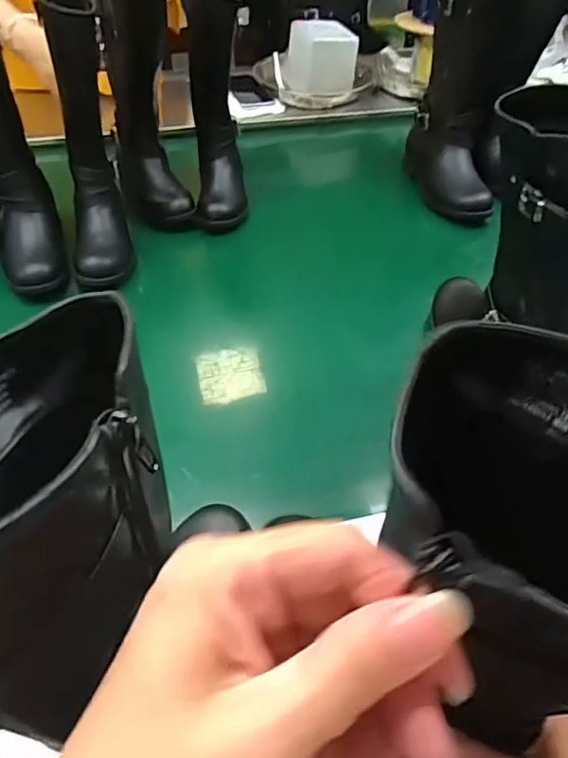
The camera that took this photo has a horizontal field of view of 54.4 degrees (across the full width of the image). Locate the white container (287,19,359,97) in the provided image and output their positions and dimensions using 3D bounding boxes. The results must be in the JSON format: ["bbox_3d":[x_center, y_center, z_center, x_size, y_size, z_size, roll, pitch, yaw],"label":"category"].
[{"bbox_3d":[0.072,-0.624,1.078,0.123,0.108,0.090,-5,48,-7],"label":"white container"}]

